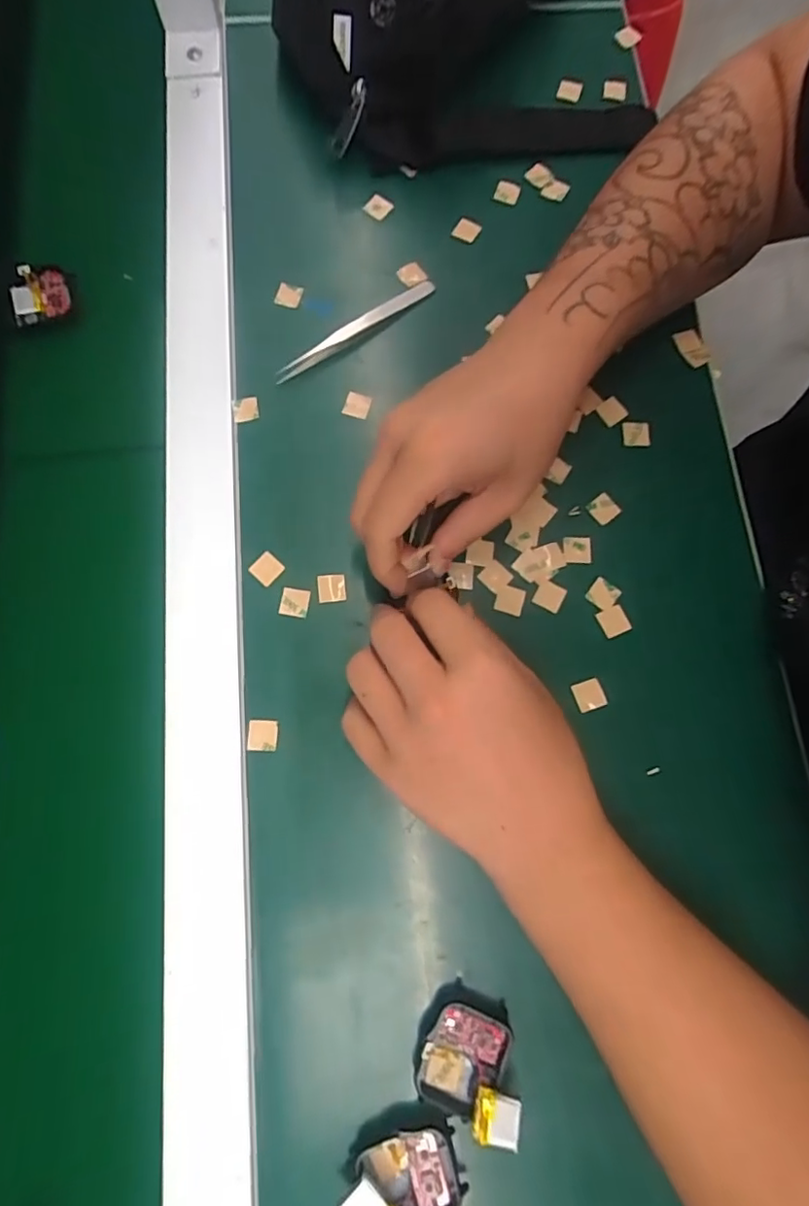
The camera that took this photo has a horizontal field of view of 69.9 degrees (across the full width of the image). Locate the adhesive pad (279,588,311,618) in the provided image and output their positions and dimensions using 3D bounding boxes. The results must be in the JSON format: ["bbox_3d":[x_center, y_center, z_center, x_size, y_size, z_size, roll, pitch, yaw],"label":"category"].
[{"bbox_3d":[-0.061,-0.001,0.322,0.015,0.004,0.015,7,76,2],"label":"adhesive pad"}]

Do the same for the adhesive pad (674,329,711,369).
[{"bbox_3d":[0.183,-0.163,0.369,0.013,0.004,0.025,-30,92,20],"label":"adhesive pad"}]

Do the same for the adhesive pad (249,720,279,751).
[{"bbox_3d":[-0.075,0.069,0.305,0.016,0.004,0.016,-1,75,0],"label":"adhesive pad"}]

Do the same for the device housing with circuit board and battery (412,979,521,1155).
[{"bbox_3d":[0.031,0.210,0.266,0.048,0.020,0.048,19,76,5],"label":"device housing with circuit board and battery"}]

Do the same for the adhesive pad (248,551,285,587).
[{"bbox_3d":[-0.077,-0.019,0.325,0.016,0.004,0.015,42,79,10],"label":"adhesive pad"}]

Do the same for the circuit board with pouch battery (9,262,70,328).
[{"bbox_3d":[-0.229,-0.193,0.363,0.036,0.013,0.034,-13,76,-4],"label":"circuit board with pouch battery"}]

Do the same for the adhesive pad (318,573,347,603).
[{"bbox_3d":[-0.041,-0.008,0.325,0.016,0.004,0.016,-5,76,-1],"label":"adhesive pad"}]

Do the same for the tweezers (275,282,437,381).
[{"bbox_3d":[-0.028,-0.171,0.361,0.117,0.011,0.011,-37,79,-9],"label":"tweezers"}]

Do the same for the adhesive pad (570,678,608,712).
[{"bbox_3d":[0.101,0.050,0.316,0.016,0.004,0.016,-18,76,-5],"label":"adhesive pad"}]

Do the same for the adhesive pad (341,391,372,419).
[{"bbox_3d":[-0.029,-0.121,0.353,0.015,0.005,0.014,14,76,3],"label":"adhesive pad"}]

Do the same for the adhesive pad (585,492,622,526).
[{"bbox_3d":[0.118,-0.056,0.343,0.016,0.004,0.015,-37,82,-1],"label":"adhesive pad"}]

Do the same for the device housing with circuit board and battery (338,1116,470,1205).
[{"bbox_3d":[-0.002,0.254,0.256,0.054,0.014,0.036,-3,72,-15],"label":"device housing with circuit board and battery"}]

